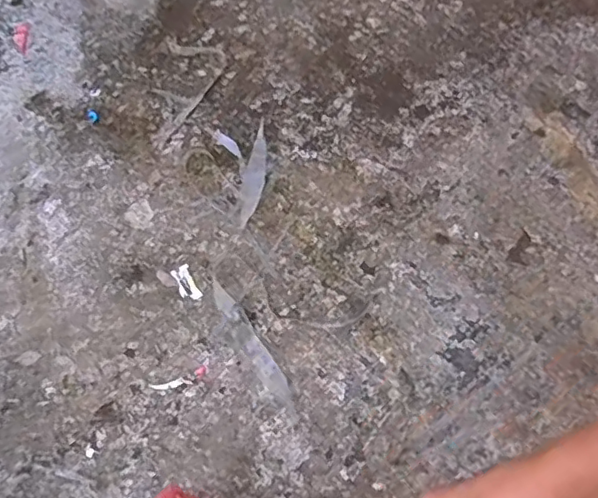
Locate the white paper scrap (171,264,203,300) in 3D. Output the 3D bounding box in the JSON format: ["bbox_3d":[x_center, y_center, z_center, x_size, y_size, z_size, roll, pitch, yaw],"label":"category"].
[{"bbox_3d":[-0.274,0.084,1.374,0.043,0.004,0.097,-26,67,-10],"label":"white paper scrap"}]

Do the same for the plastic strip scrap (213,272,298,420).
[{"bbox_3d":[-0.111,0.223,1.303,0.060,0.007,0.359,-31,68,-12],"label":"plastic strip scrap"}]

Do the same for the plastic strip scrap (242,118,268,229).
[{"bbox_3d":[-0.113,-0.205,1.490,0.055,0.005,0.313,8,66,5],"label":"plastic strip scrap"}]

